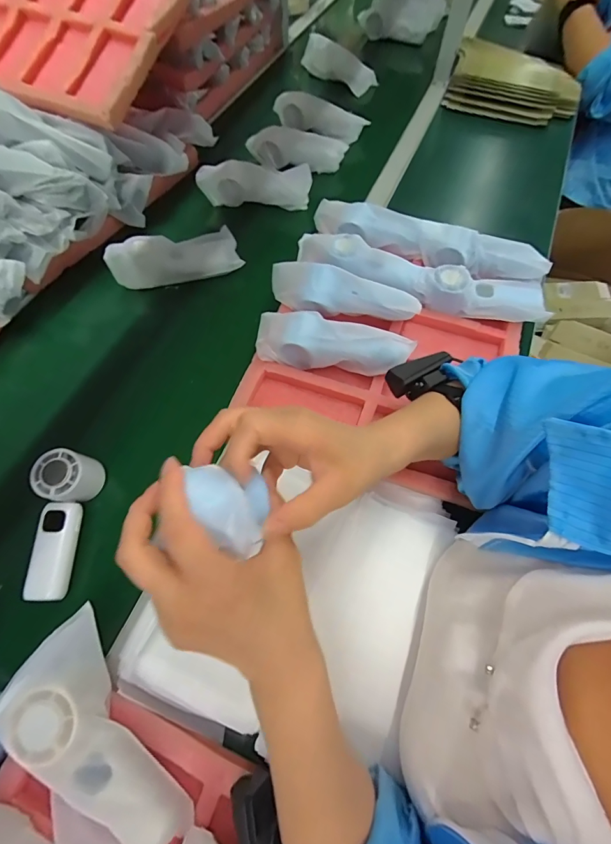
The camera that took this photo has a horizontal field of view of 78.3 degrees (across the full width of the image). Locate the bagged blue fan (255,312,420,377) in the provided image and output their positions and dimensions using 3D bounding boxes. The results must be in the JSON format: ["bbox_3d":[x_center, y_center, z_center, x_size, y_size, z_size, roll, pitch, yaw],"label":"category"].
[{"bbox_3d":[0.035,-0.105,0.490,0.193,0.052,0.067,8,65,3],"label":"bagged blue fan"}]

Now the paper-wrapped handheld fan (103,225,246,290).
[{"bbox_3d":[-0.205,-0.260,0.589,0.193,0.059,0.069,-19,67,-10],"label":"paper-wrapped handheld fan"}]

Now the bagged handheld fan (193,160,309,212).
[{"bbox_3d":[-0.094,-0.427,0.675,0.201,0.061,0.049,7,65,2],"label":"bagged handheld fan"}]

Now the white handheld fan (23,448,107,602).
[{"bbox_3d":[-0.274,0.108,0.408,0.056,0.050,0.150,7,65,2],"label":"white handheld fan"}]

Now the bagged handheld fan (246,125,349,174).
[{"bbox_3d":[-0.017,-0.523,0.724,0.184,0.062,0.035,3,65,0],"label":"bagged handheld fan"}]

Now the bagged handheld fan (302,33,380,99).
[{"bbox_3d":[0.072,-0.831,0.872,0.198,0.081,0.046,29,68,12],"label":"bagged handheld fan"}]

